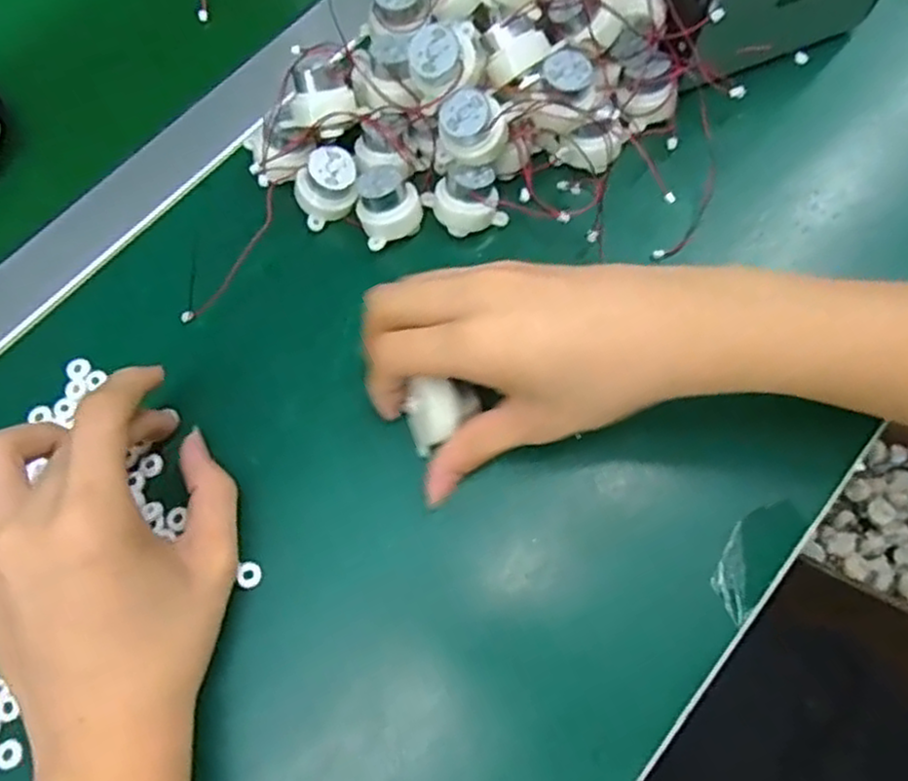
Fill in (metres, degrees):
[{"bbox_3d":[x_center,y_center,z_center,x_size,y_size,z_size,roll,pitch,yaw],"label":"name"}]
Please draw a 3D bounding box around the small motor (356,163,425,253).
[{"bbox_3d":[-0.032,-0.093,0.366,0.031,0.029,0.035,-11,70,-3],"label":"small motor"}]

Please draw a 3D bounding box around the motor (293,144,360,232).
[{"bbox_3d":[-0.065,-0.103,0.370,0.034,0.027,0.027,-18,70,-6],"label":"motor"}]

